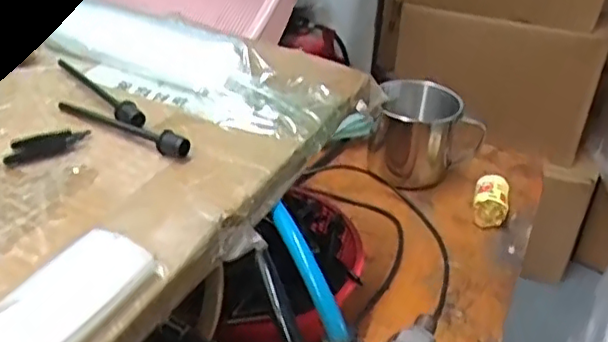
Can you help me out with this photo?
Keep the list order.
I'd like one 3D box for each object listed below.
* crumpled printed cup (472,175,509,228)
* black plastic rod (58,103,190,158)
[{"bbox_3d":[0.144,0.024,0.489,0.025,0.027,0.034,12,33,13],"label":"crumpled printed cup"},{"bbox_3d":[-0.082,-0.021,0.285,0.075,0.010,0.007,22,38,23],"label":"black plastic rod"}]

